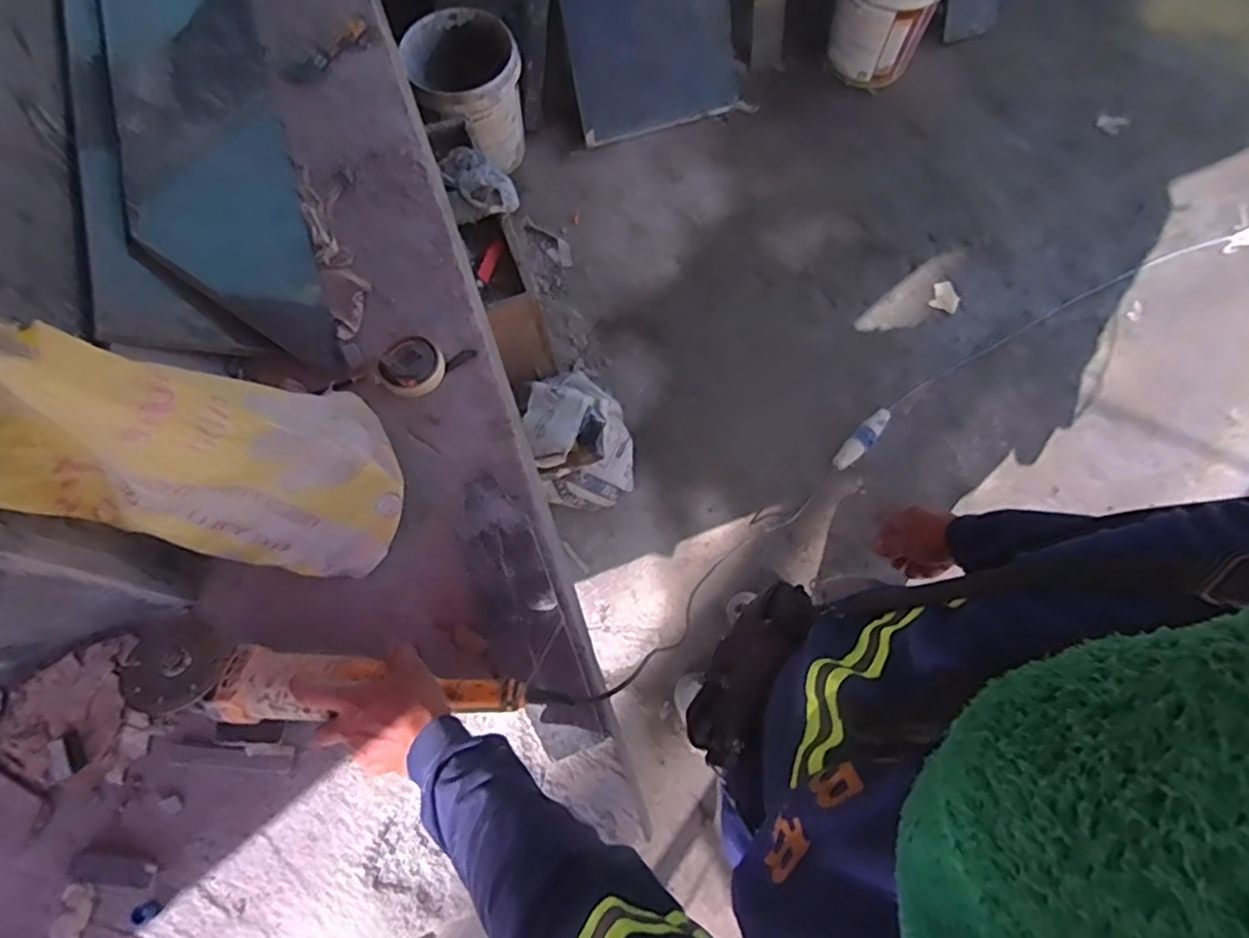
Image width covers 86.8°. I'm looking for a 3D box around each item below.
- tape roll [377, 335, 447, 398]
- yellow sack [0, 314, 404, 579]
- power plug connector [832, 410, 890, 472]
[{"bbox_3d":[-0.266,-0.128,0.841,0.071,0.039,0.077,-1,70,2],"label":"tape roll"},{"bbox_3d":[-0.403,-0.038,0.636,0.295,0.361,0.238,15,71,8],"label":"yellow sack"},{"bbox_3d":[0.584,-0.077,1.607,0.053,0.062,0.195,42,76,15],"label":"power plug connector"}]

